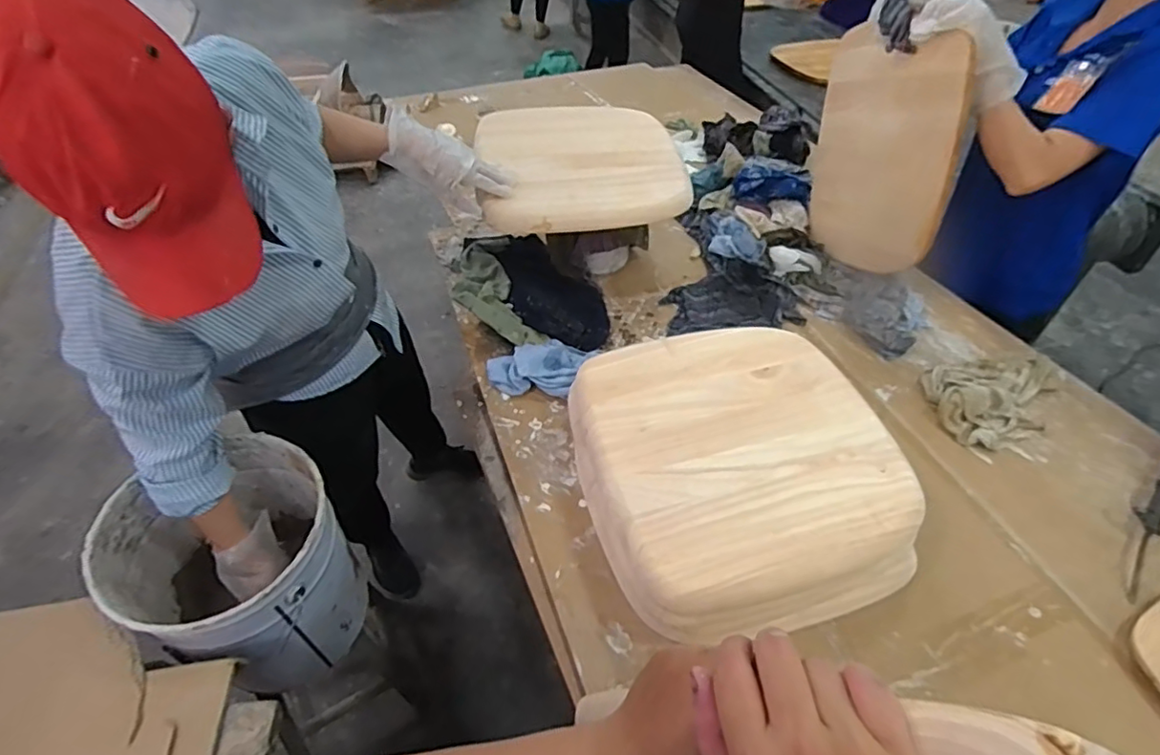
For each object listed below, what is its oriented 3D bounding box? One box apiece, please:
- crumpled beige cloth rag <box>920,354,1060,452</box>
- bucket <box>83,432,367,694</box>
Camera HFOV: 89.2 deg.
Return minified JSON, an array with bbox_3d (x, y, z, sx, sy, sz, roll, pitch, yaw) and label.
[{"bbox_3d":[0.714,0.027,0.993,0.261,0.041,0.182,-10,46,-10],"label":"crumpled beige cloth rag"},{"bbox_3d":[-0.534,0.322,0.957,0.309,0.359,0.298,0,45,0],"label":"bucket"}]

